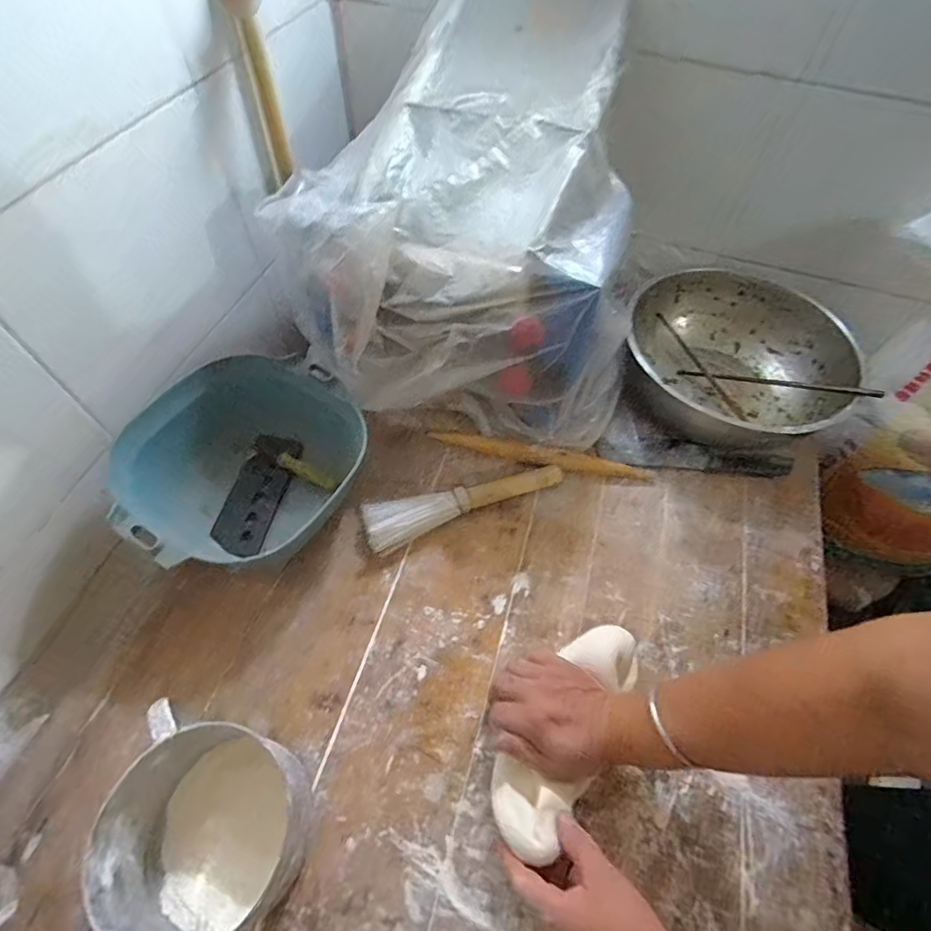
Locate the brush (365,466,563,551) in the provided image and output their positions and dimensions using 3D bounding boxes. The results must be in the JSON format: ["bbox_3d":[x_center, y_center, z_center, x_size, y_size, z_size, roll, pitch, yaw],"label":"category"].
[{"bbox_3d":[0.002,0.037,0.612,0.253,0.041,0.061,-19,60,-15],"label":"brush"}]

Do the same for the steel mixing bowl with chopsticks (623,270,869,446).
[{"bbox_3d":[0.374,-0.142,0.707,0.287,0.109,0.283,1,57,-2],"label":"steel mixing bowl with chopsticks"}]

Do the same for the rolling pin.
[{"bbox_3d":[0.100,-0.010,0.658,0.288,0.026,0.024,8,57,3],"label":"rolling pin"}]

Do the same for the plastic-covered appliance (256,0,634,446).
[{"bbox_3d":[0.001,-0.292,0.646,0.404,0.335,0.449,3,59,-1],"label":"plastic-covered appliance"}]

